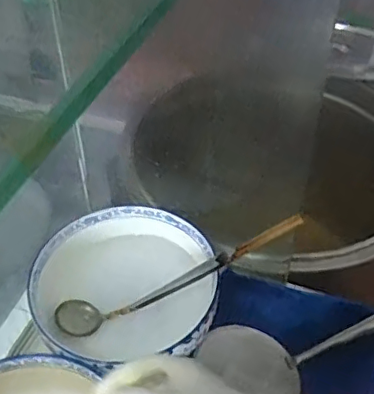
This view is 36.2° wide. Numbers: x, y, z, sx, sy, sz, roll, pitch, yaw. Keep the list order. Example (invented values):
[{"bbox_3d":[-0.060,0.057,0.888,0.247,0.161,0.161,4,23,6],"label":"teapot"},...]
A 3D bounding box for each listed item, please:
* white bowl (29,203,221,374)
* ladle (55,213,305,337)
[{"bbox_3d":[-0.078,0.128,0.736,0.226,0.089,0.233,0,45,0],"label":"white bowl"},{"bbox_3d":[-0.006,0.099,0.711,0.324,0.034,0.054,-24,46,7],"label":"ladle"}]

